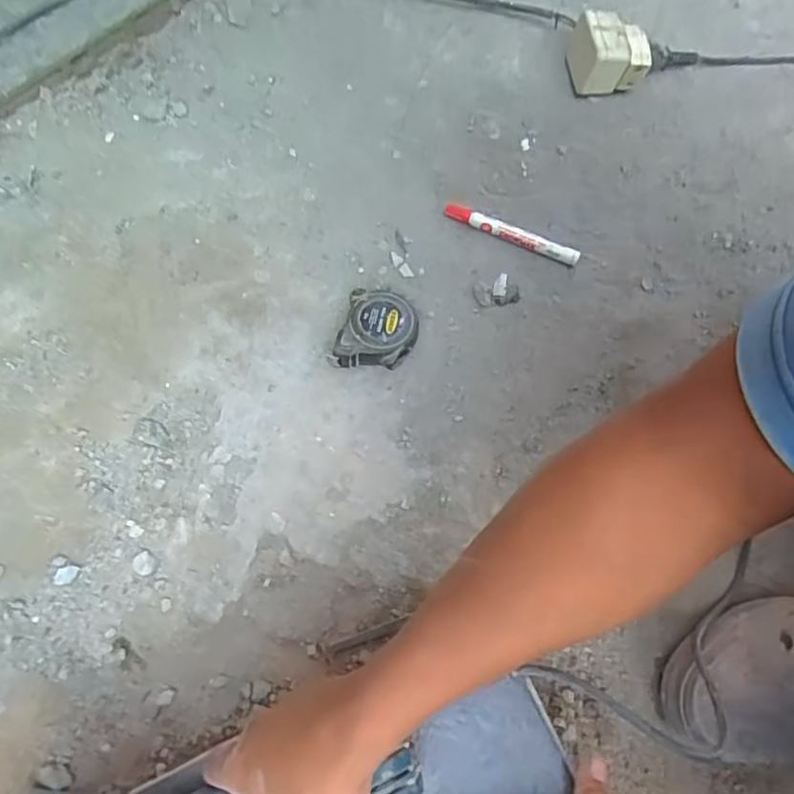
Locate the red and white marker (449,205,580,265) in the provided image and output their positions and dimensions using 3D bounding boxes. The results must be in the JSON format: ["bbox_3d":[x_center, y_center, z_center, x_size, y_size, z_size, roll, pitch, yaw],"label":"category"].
[{"bbox_3d":[0.118,-0.171,0.640,0.146,0.013,0.021,23,74,10],"label":"red and white marker"}]

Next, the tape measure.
[{"bbox_3d":[-0.017,-0.059,0.587,0.072,0.040,0.083,15,72,5],"label":"tape measure"}]

